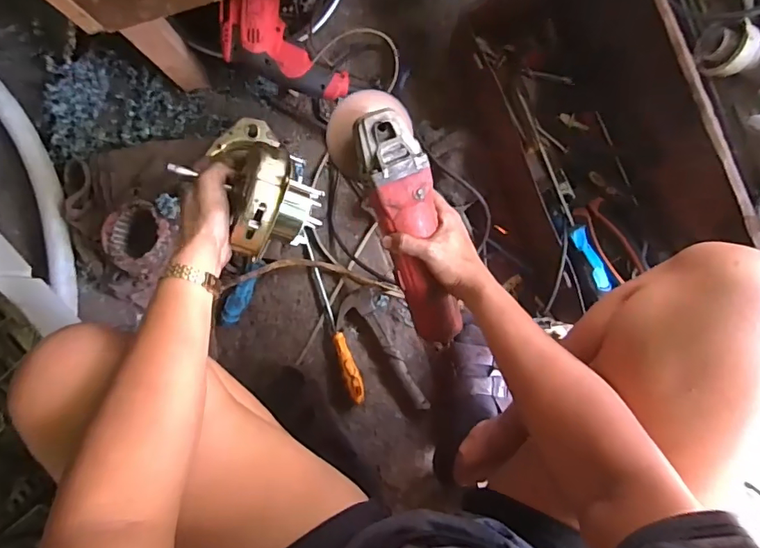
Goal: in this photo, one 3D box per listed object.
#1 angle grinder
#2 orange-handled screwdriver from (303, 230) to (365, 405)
[{"bbox_3d":[0.025,-0.053,0.514,0.082,0.073,0.288,-20,102,-1],"label":"angle grinder"},{"bbox_3d":[-0.076,0.066,0.719,0.023,0.031,0.270,-21,89,-1],"label":"orange-handled screwdriver"}]

